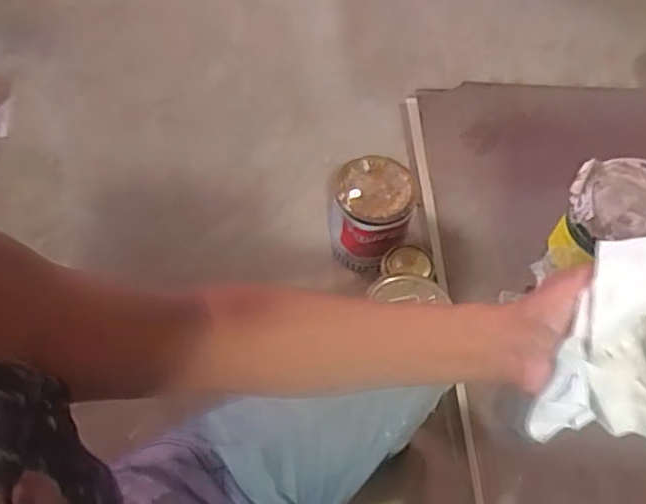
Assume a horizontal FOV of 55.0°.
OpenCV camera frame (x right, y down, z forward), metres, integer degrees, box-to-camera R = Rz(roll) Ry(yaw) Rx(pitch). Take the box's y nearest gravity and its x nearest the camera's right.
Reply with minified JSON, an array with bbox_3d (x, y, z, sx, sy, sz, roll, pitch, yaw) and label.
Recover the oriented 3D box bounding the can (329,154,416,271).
[{"bbox_3d":[0.100,-0.072,1.297,0.165,0.166,0.202,7,60,2],"label":"can"}]

